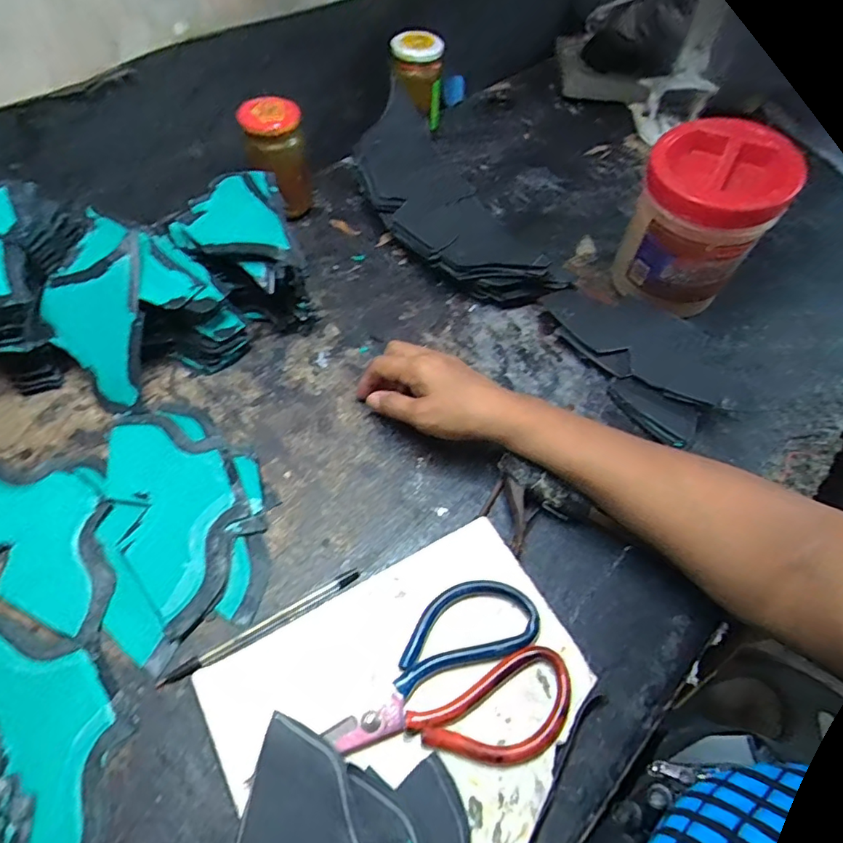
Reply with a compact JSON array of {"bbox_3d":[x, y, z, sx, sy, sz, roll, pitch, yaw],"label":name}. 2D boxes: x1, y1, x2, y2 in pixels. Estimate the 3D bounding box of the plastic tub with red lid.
[{"bbox_3d":[0.255,-0.185,0.495,0.110,0.140,0.106,2,57,-3],"label":"plastic tub with red lid"}]

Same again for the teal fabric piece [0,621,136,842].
[{"bbox_3d":[-0.235,0.184,0.327,0.075,0.009,0.189,-36,67,-24],"label":"teal fabric piece"}]

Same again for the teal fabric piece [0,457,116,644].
[{"bbox_3d":[-0.281,0.072,0.395,0.181,0.005,0.099,31,60,15],"label":"teal fabric piece"}]

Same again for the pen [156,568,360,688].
[{"bbox_3d":[-0.107,0.140,0.365,0.142,0.007,0.009,-26,63,-19],"label":"pen"}]

